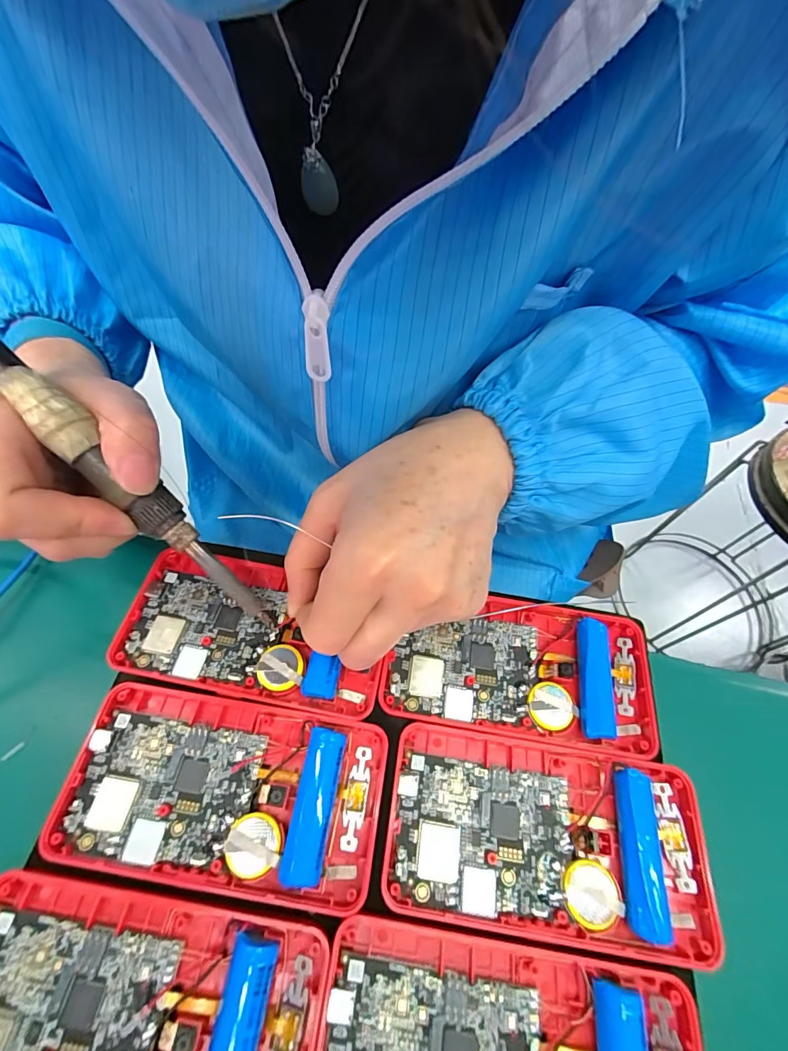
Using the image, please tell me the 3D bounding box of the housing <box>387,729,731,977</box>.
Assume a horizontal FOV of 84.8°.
[{"bbox_3d":[0.058,0.118,0.167,0.118,0.012,0.061,9,58,2],"label":"housing"}]

